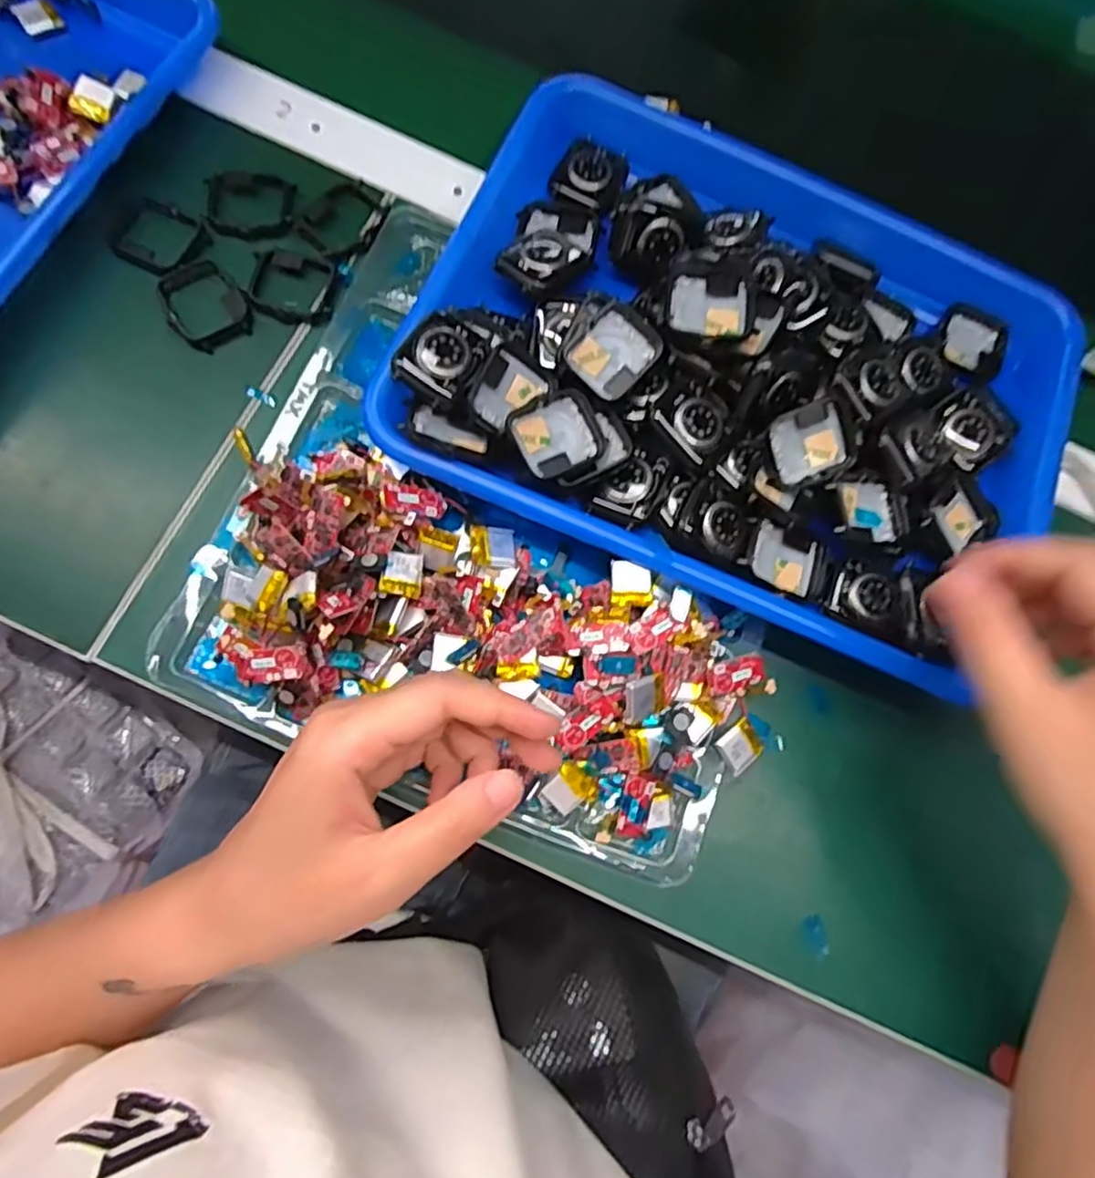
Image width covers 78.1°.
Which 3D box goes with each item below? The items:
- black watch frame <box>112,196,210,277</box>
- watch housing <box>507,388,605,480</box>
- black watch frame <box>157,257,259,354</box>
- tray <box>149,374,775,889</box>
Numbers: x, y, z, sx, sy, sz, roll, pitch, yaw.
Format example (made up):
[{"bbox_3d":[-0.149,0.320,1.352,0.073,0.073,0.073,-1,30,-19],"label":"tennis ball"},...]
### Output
[{"bbox_3d":[-0.204,-0.184,0.356,0.037,0.006,0.040,26,74,1],"label":"black watch frame"},{"bbox_3d":[0.004,-0.072,0.311,0.040,0.010,0.034,-28,80,-12],"label":"watch housing"},{"bbox_3d":[-0.177,-0.146,0.347,0.037,0.005,0.046,-39,83,-14],"label":"black watch frame"},{"bbox_3d":[-0.033,0.017,0.298,0.260,0.041,0.150,23,77,5],"label":"tray"}]

